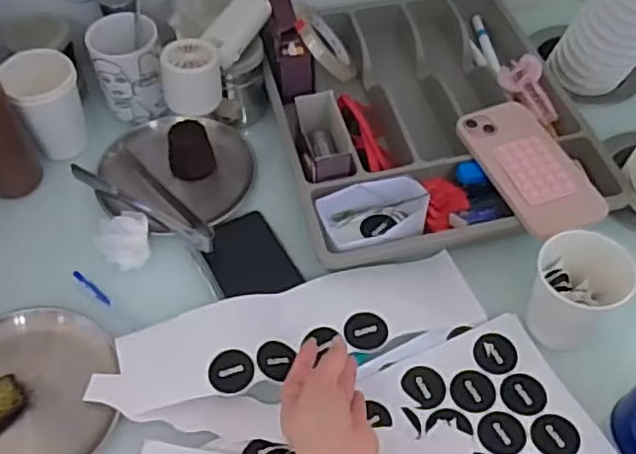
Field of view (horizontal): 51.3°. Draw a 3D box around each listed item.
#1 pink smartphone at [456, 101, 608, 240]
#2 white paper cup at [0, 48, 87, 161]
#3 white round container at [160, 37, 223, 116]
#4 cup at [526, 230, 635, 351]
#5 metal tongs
[{"bbox_3d":[0.209,-0.066,0.659,0.085,0.019,0.167,-18,55,-12],"label":"pink smartphone"},{"bbox_3d":[-0.285,-0.131,0.709,0.067,0.104,0.064,0,56,0],"label":"white paper cup"},{"bbox_3d":[-0.123,-0.148,0.650,0.055,0.059,0.050,0,53,1],"label":"white round container"},{"bbox_3d":[0.224,0.052,0.585,0.068,0.083,0.077,-25,59,-16],"label":"cup"},{"bbox_3d":[-0.167,-0.034,0.683,0.176,0.034,0.059,28,60,18],"label":"metal tongs"}]

